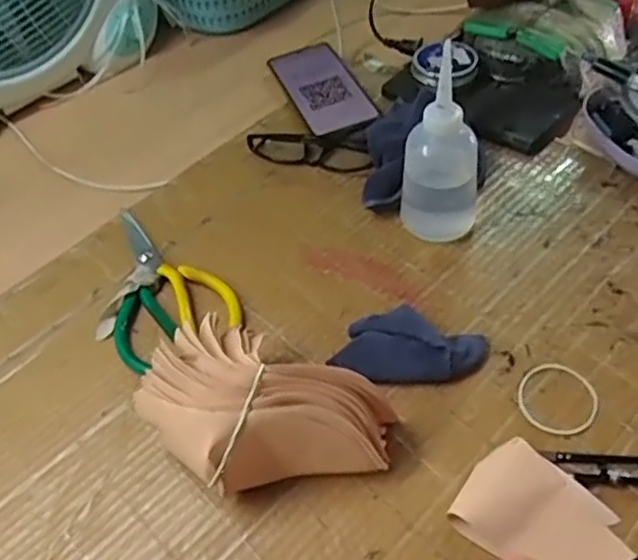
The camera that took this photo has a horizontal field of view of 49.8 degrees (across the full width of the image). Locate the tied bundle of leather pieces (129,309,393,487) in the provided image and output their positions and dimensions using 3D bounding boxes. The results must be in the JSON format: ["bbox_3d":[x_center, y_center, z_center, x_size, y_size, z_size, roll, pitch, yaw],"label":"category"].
[{"bbox_3d":[-0.039,0.093,0.458,0.162,0.083,0.099,17,53,20],"label":"tied bundle of leather pieces"}]

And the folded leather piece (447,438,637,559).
[{"bbox_3d":[0.142,0.148,0.432,0.096,0.017,0.073,29,58,27],"label":"folded leather piece"}]

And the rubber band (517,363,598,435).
[{"bbox_3d":[0.172,0.085,0.492,0.054,0.004,0.056,-3,49,4],"label":"rubber band"}]

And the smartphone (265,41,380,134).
[{"bbox_3d":[0.002,-0.212,0.752,0.072,0.006,0.159,-23,52,-5],"label":"smartphone"}]

